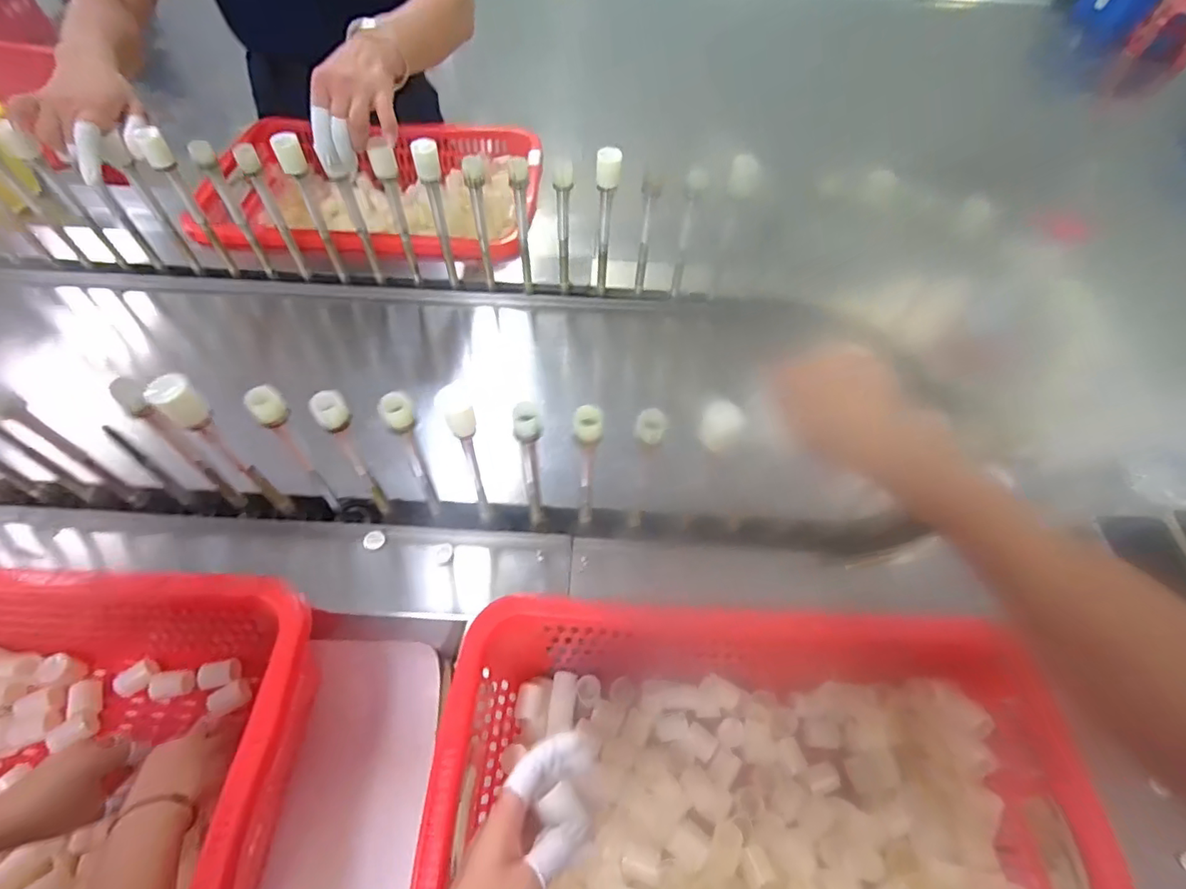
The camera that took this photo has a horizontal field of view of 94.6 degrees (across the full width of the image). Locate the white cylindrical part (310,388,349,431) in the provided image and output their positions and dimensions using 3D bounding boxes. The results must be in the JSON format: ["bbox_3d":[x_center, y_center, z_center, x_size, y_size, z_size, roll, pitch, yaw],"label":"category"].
[{"bbox_3d":[-0.206,-0.027,0.431,0.024,0.024,0.023,0,56,-1],"label":"white cylindrical part"}]

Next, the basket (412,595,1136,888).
[{"bbox_3d":[0.135,0.323,0.505,0.524,0.162,0.362,1,56,0],"label":"basket"}]

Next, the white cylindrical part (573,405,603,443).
[{"bbox_3d":[-0.004,-0.016,0.429,0.022,0.016,0.024,0,56,-1],"label":"white cylindrical part"}]

